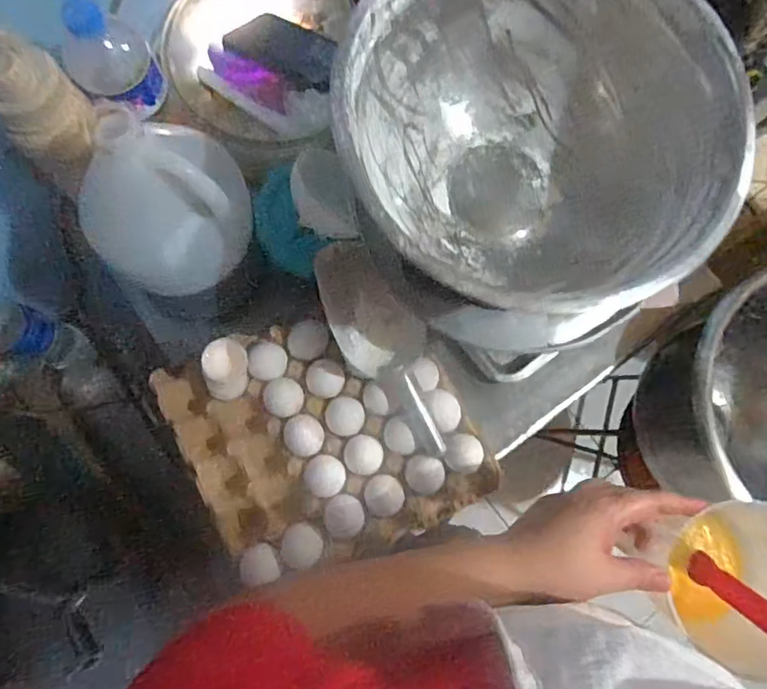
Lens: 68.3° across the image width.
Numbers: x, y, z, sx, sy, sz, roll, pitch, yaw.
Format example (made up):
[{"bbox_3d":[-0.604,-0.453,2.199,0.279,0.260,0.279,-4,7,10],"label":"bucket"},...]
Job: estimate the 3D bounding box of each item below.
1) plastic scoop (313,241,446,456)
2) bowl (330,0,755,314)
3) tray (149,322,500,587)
[{"bbox_3d":[0.006,0.003,0.600,0.093,0.063,0.237,-28,94,-6],"label":"plastic scoop"},{"bbox_3d":[0.117,-0.163,0.474,0.298,0.156,0.287,-2,79,-1],"label":"bowl"},{"bbox_3d":[-0.060,0.099,0.610,0.308,0.067,0.267,-20,80,-4],"label":"tray"}]

